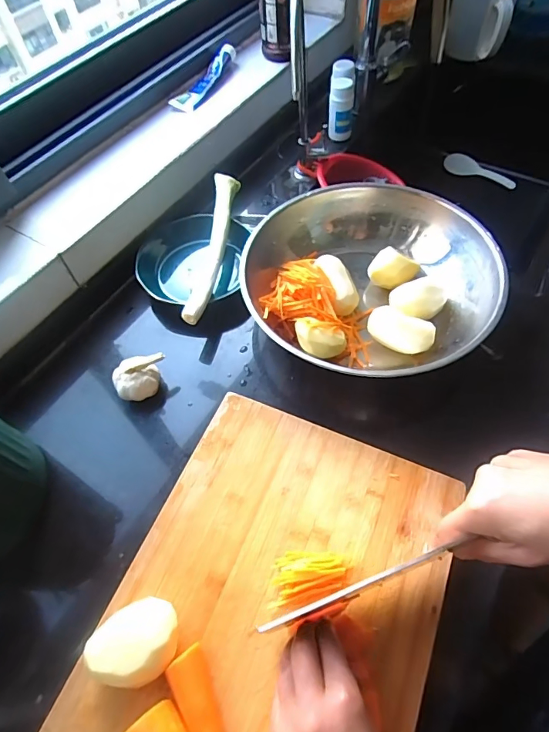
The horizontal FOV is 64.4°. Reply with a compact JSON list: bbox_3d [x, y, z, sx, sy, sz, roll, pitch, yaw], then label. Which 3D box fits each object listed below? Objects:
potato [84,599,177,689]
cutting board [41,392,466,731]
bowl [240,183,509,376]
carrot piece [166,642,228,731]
[{"bbox_3d":[-0.115,0.232,0.364,0.072,0.039,0.056,-19,59,-8],"label":"potato"},{"bbox_3d":[-0.005,0.220,0.384,0.264,0.017,0.367,19,62,15],"label":"cutting board"},{"bbox_3d":[0.116,-0.110,0.562,0.302,0.082,0.291,-2,58,3],"label":"bowl"},{"bbox_3d":[-0.058,0.271,0.346,0.028,0.031,0.079,-23,59,-10],"label":"carrot piece"}]

